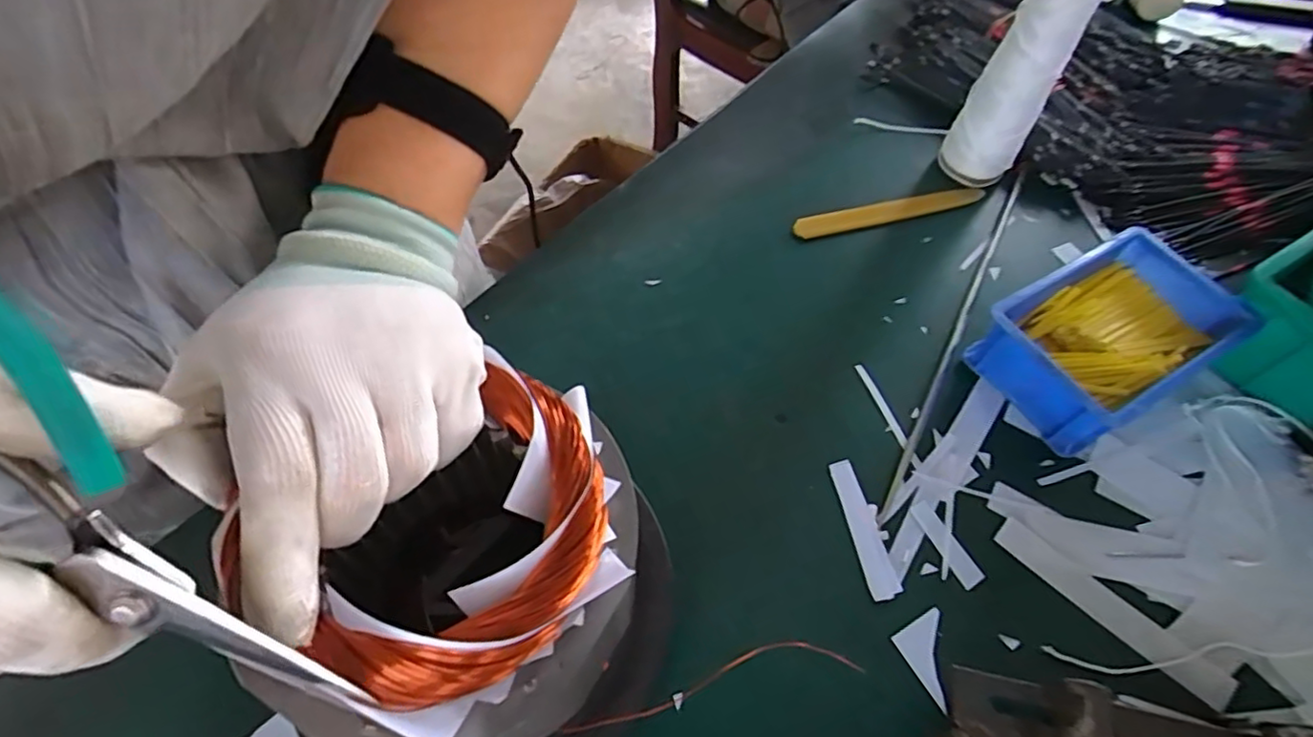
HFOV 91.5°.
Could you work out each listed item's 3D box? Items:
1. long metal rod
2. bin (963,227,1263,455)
[{"bbox_3d":[0.212,-0.032,0.444,0.008,0.009,0.322,27,61,14],"label":"long metal rod"},{"bbox_3d":[0.287,-0.019,0.413,0.151,0.054,0.097,-26,62,-17],"label":"bin"}]

